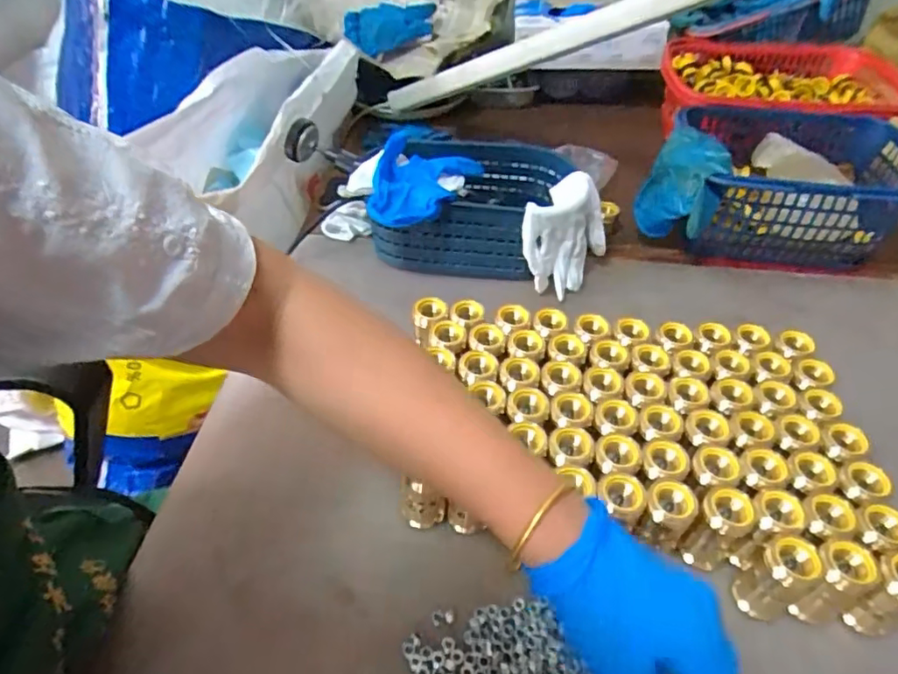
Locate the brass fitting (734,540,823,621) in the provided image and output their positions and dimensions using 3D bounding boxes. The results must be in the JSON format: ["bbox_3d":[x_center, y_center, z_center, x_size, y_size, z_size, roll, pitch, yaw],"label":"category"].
[{"bbox_3d":[0.207,0.155,0.362,0.025,0.068,0.028,-21,48,-19],"label":"brass fitting"}]

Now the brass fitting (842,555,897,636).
[{"bbox_3d":[0.271,0.160,0.351,0.031,0.058,0.026,-21,48,-19],"label":"brass fitting"}]

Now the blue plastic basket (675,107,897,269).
[{"bbox_3d":[0.398,-0.161,0.642,0.250,0.113,0.167,6,45,7],"label":"blue plastic basket"}]

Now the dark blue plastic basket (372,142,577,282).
[{"bbox_3d":[0.027,-0.149,0.649,0.204,0.086,0.155,5,45,5],"label":"dark blue plastic basket"}]

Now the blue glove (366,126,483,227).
[{"bbox_3d":[-0.033,-0.172,0.581,0.094,0.048,0.140,22,49,18],"label":"blue glove"}]

